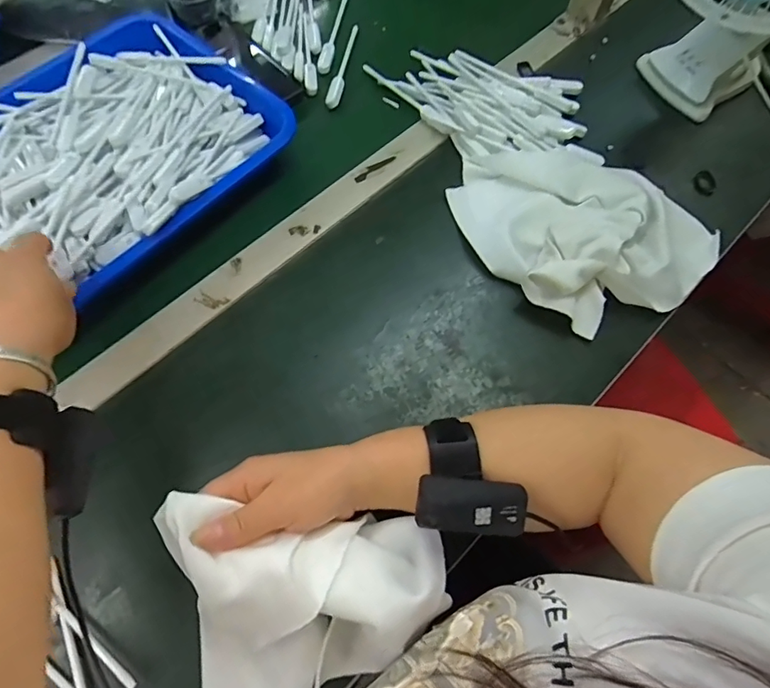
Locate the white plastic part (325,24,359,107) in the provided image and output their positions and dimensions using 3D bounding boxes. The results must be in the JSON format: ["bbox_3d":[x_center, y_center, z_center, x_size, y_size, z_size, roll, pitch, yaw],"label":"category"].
[{"bbox_3d":[-0.048,-0.339,0.584,0.018,0.010,0.135,11,66,3],"label":"white plastic part"}]

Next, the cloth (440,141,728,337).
[{"bbox_3d":[0.191,-0.131,0.477,0.214,0.043,0.246,-29,70,-14],"label":"cloth"}]

